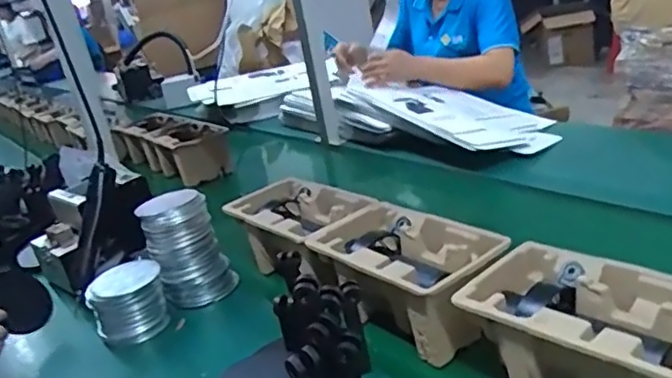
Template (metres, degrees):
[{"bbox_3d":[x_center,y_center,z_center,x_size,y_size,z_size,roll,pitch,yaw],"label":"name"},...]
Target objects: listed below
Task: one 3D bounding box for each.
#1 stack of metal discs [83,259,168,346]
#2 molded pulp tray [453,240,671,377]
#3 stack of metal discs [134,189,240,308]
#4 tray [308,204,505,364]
[{"bbox_3d":[-0.294,0.157,0.866,0.100,0.084,0.092,-18,22,-27],"label":"stack of metal discs"},{"bbox_3d":[0.246,0.147,0.590,0.146,0.103,0.229,-23,25,-37],"label":"molded pulp tray"},{"bbox_3d":[-0.225,0.085,0.922,0.111,0.151,0.105,-16,21,-23],"label":"stack of metal discs"},{"bbox_3d":[0.089,0.109,0.767,0.145,0.105,0.235,-20,23,-31],"label":"tray"}]

